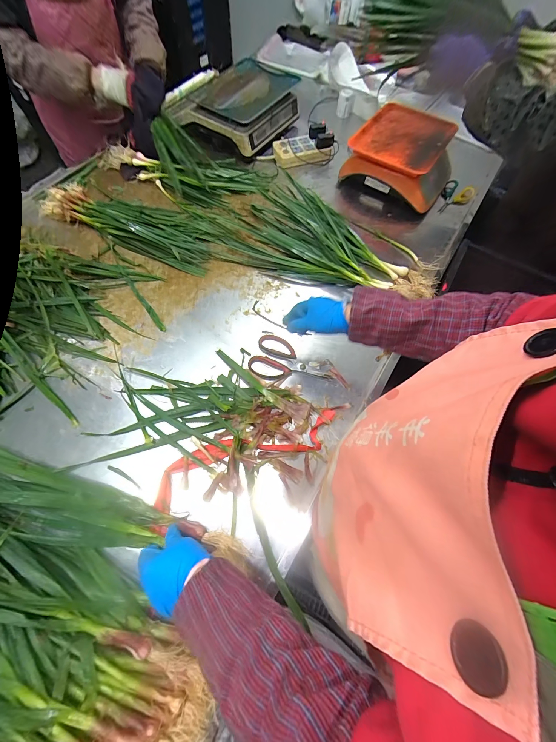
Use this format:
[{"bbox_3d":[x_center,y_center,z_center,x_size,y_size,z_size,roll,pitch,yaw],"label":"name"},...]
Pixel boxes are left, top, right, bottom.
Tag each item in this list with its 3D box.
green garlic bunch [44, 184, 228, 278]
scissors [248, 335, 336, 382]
[{"bbox_3d":[-0.397,-0.417,0.751,0.486,0.046,0.199,19,68,7],"label":"green garlic bunch"},{"bbox_3d":[0.034,-0.014,0.609,0.183,0.013,0.107,20,68,7],"label":"scissors"}]

